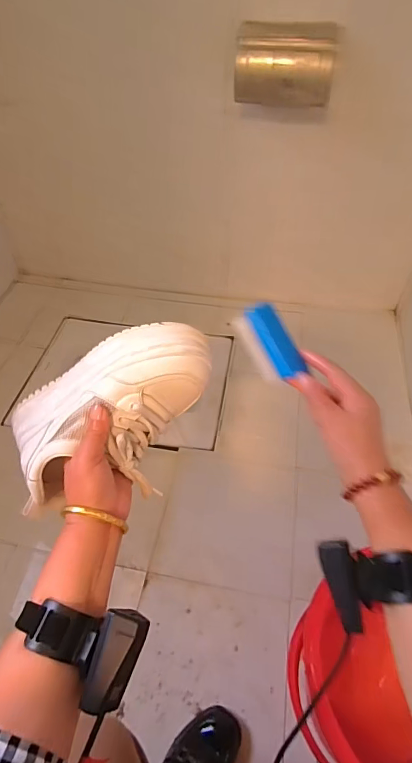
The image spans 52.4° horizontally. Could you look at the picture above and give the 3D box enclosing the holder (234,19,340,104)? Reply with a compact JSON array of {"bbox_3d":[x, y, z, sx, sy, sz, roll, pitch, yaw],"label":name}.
[{"bbox_3d":[0.167,-0.682,0.904,0.206,0.134,0.089,5,45,6],"label":"holder"}]

